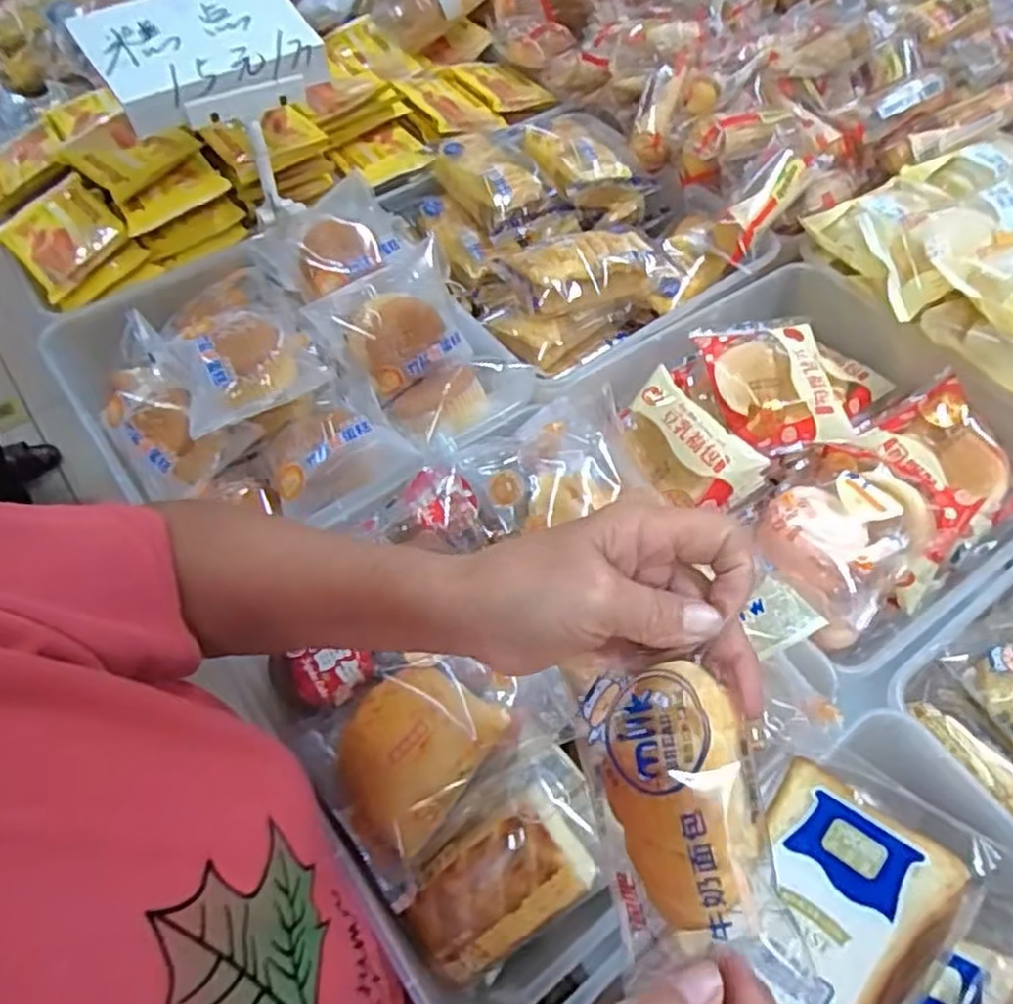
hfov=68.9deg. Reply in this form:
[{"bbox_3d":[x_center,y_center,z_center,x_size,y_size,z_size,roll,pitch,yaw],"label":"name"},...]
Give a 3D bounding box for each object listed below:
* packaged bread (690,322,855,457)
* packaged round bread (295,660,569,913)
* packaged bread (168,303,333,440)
[{"bbox_3d":[0.199,-0.088,0.547,0.081,0.029,0.104,-8,57,-7],"label":"packaged bread"},{"bbox_3d":[-0.036,0.129,0.396,0.126,0.045,0.097,-34,64,-22],"label":"packaged round bread"},{"bbox_3d":[-0.173,-0.098,0.488,0.097,0.034,0.093,-27,61,-18],"label":"packaged bread"}]

